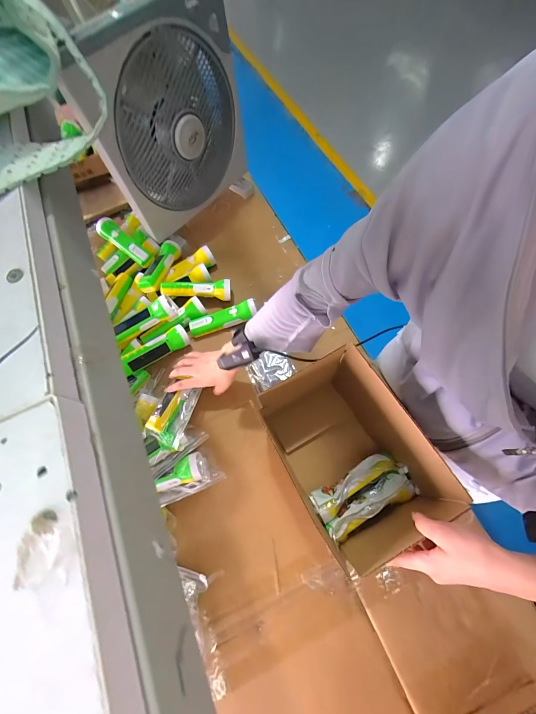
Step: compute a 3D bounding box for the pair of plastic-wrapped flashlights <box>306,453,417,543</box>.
[{"bbox_3d":[0.167,0.239,0.493,0.169,0.037,0.091,-26,69,-6],"label":"pair of plastic-wrapped flashlights"}]

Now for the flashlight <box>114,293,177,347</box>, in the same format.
[{"bbox_3d":[-0.291,-0.083,0.658,0.159,0.052,0.052,-31,71,1],"label":"flashlight"}]

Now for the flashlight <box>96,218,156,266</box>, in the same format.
[{"bbox_3d":[-0.380,-0.305,0.749,0.168,0.052,0.053,37,76,16],"label":"flashlight"}]

